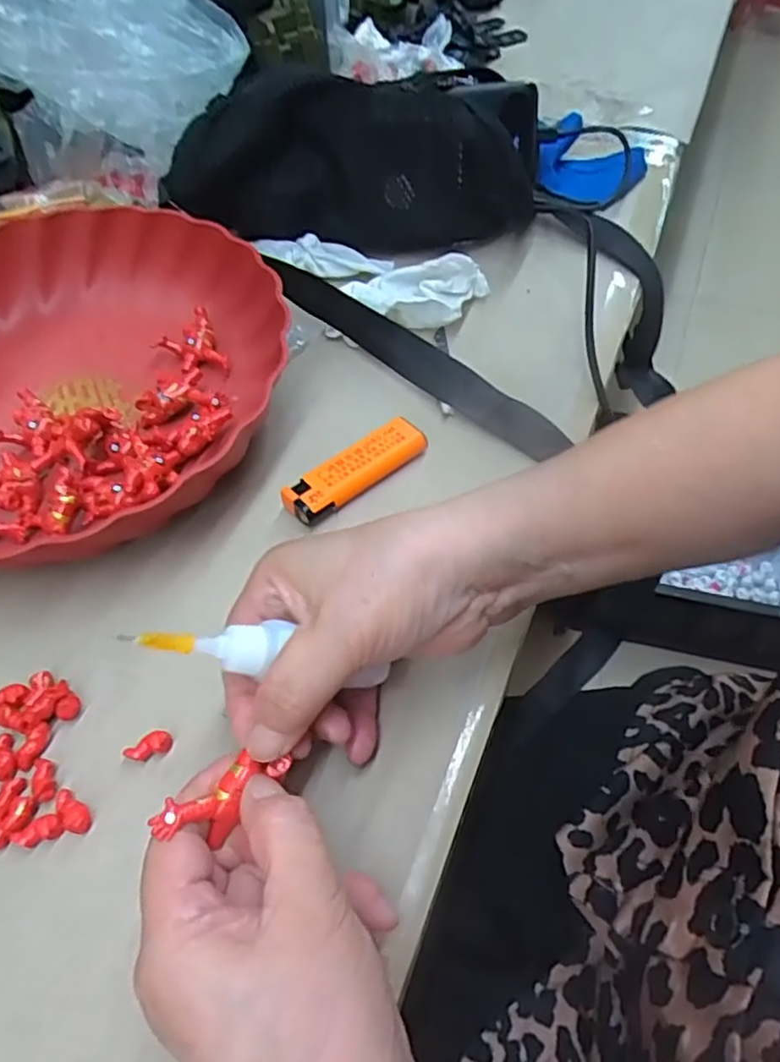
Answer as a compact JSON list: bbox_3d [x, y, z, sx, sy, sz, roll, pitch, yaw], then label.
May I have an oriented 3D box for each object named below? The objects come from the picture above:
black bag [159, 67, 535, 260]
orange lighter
[{"bbox_3d":[-0.021,-0.246,0.440,0.249,0.097,0.052,-9,54,-4],"label":"black bag"},{"bbox_3d":[-0.017,-0.030,0.341,0.080,0.014,0.022,-33,61,-21],"label":"orange lighter"}]

